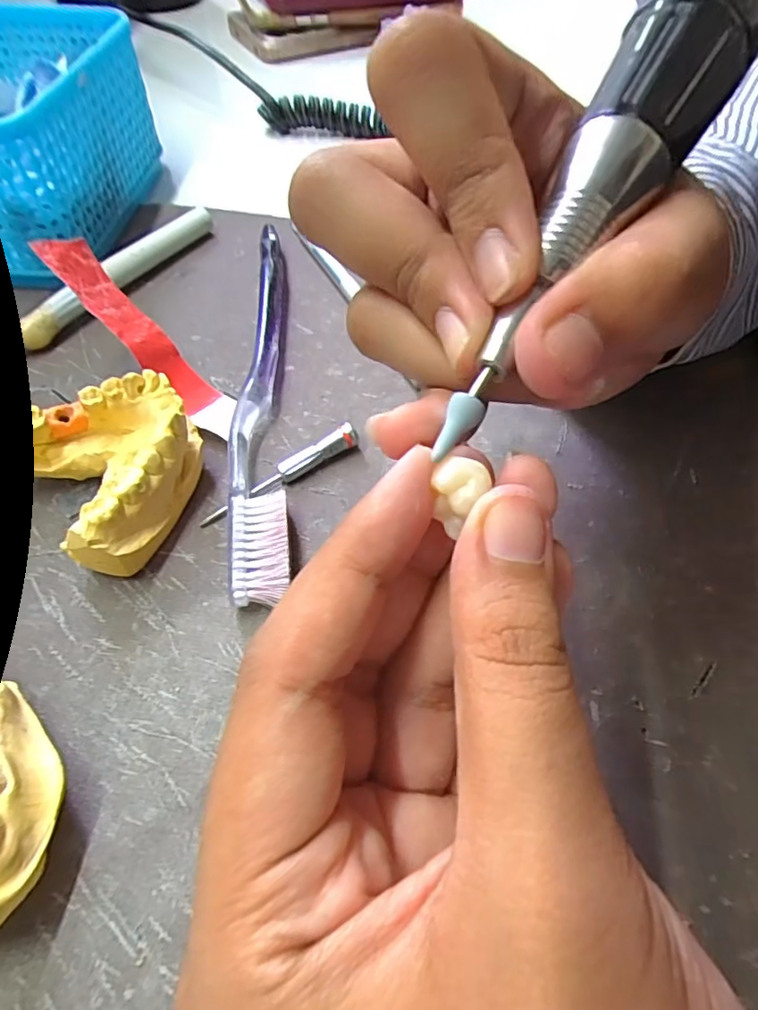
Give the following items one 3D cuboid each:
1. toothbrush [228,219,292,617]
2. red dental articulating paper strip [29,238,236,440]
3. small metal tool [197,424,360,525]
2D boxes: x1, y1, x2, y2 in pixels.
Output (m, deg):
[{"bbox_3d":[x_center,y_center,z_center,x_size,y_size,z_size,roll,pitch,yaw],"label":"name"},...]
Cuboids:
[{"bbox_3d":[-0.044,-0.043,0.210,0.020,0.012,0.172,-4,57,-6],"label":"toothbrush"},{"bbox_3d":[-0.084,-0.060,0.205,0.088,0.014,0.018,48,63,-7],"label":"red dental articulating paper strip"},{"bbox_3d":[-0.033,-0.010,0.191,0.059,0.009,0.007,-30,63,-21],"label":"small metal tool"}]

